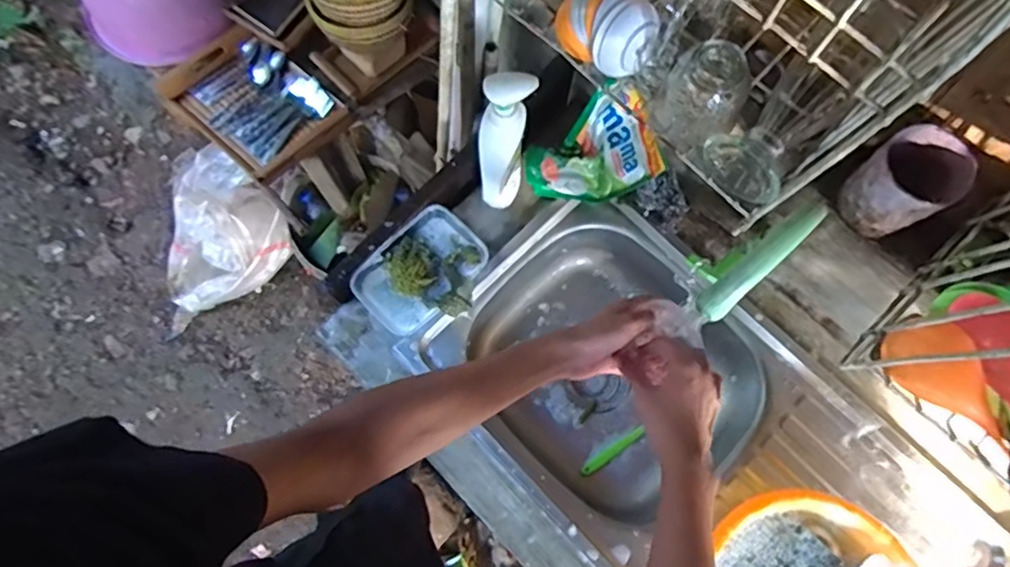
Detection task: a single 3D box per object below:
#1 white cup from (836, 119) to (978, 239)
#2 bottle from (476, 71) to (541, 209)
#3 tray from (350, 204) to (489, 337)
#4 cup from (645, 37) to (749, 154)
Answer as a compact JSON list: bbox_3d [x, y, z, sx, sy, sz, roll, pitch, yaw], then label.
[{"bbox_3d":[0.406,-0.102,0.601,0.083,0.090,0.080,0,75,0],"label":"white cup"},{"bbox_3d":[-0.002,-0.168,0.746,0.062,0.236,0.072,9,75,2],"label":"bottle"},{"bbox_3d":[-0.110,-0.012,0.813,0.175,0.035,0.136,-43,79,-11],"label":"tray"},{"bbox_3d":[0.174,-0.166,0.531,0.064,0.084,0.071,-15,75,-4],"label":"cup"}]

